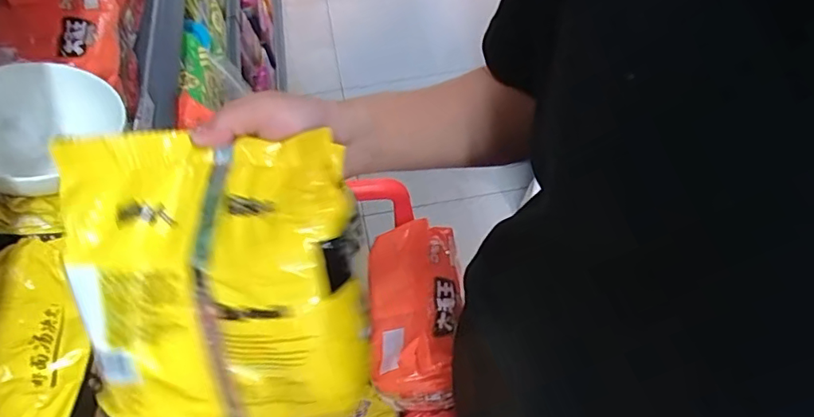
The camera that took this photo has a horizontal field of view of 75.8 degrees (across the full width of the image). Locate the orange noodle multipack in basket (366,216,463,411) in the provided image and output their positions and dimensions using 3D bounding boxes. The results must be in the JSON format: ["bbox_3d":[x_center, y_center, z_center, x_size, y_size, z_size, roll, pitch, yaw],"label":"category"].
[{"bbox_3d":[0.012,0.149,0.717,0.120,0.118,0.220,-4,56,-1],"label":"orange noodle multipack in basket"}]

